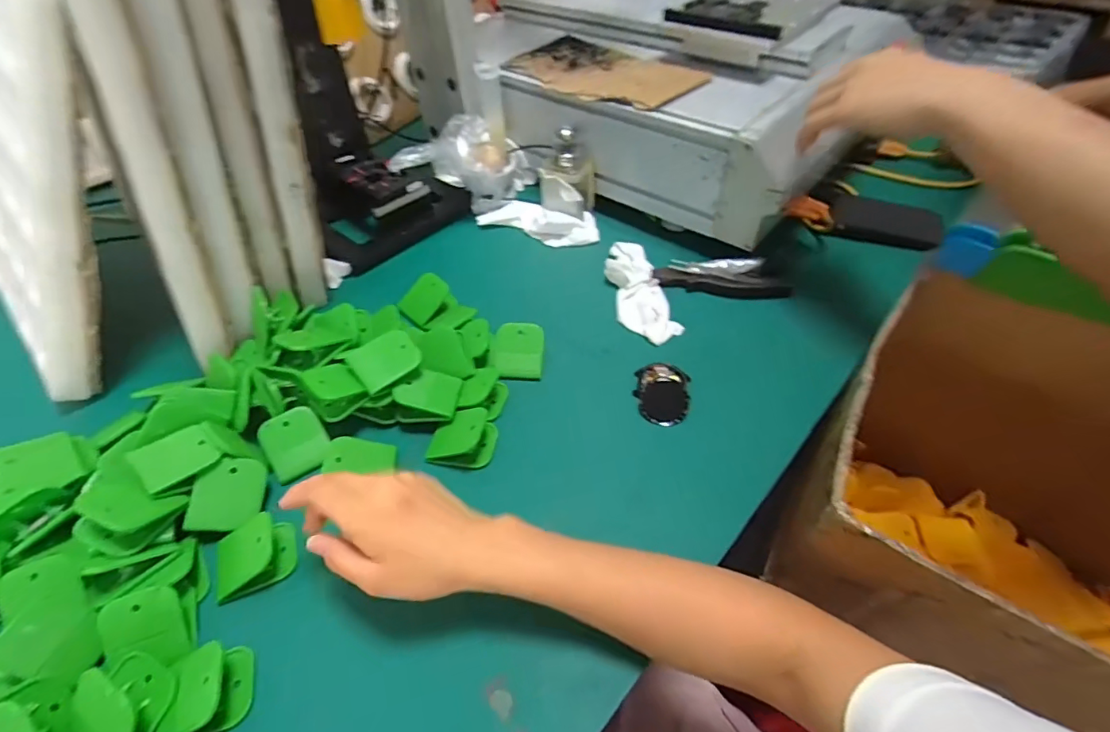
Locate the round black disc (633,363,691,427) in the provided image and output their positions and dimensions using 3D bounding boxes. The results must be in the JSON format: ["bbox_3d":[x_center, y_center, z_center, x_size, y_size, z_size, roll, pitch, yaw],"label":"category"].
[{"bbox_3d":[0.101,0.023,0.475,0.049,0.018,0.066,8,50,10],"label":"round black disc"}]

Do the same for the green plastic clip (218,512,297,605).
[{"bbox_3d":[-0.228,0.143,0.378,0.056,0.028,0.048,-14,50,-9],"label":"green plastic clip"}]

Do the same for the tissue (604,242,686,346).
[{"bbox_3d":[0.090,-0.091,0.571,0.059,0.020,0.161,-11,50,-7],"label":"tissue"}]

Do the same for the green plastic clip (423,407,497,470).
[{"bbox_3d":[-0.081,0.061,0.443,0.055,0.031,0.046,4,50,6],"label":"green plastic clip"}]

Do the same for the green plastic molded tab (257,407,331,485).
[{"bbox_3d":[-0.229,0.067,0.446,0.048,0.004,0.057,-27,83,-29],"label":"green plastic molded tab"}]

